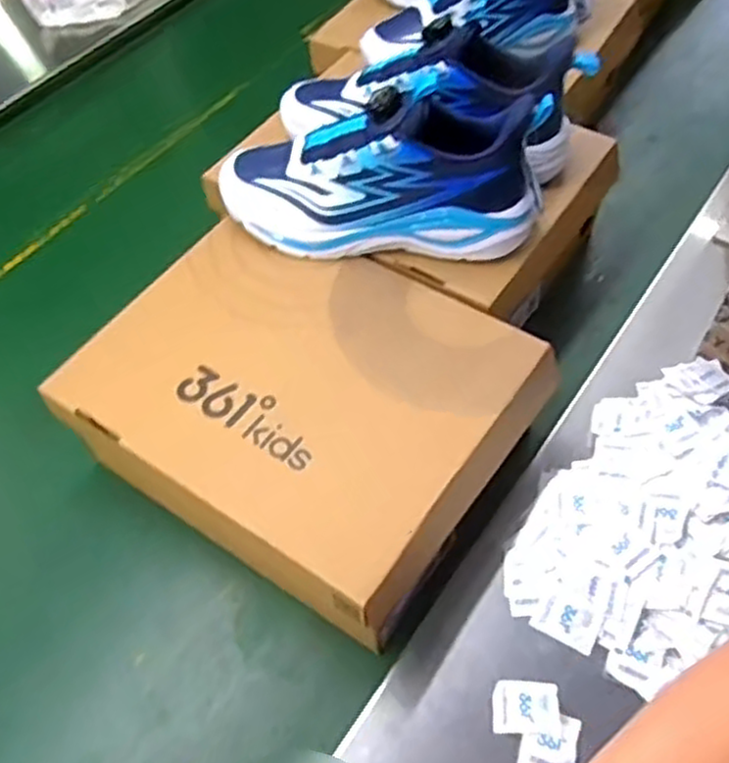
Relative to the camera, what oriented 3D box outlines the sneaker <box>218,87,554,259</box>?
[{"bbox_3d":[0.010,-0.176,0.613,0.259,0.122,0.096,1,54,5],"label":"sneaker"}]

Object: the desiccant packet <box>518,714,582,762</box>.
[{"bbox_3d":[0.122,0.238,0.489,0.035,0.008,0.041,15,56,16],"label":"desiccant packet"}]

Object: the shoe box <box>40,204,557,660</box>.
[{"bbox_3d":[-0.047,0.024,0.602,0.312,0.105,0.265,29,61,24],"label":"shoe box"}]

